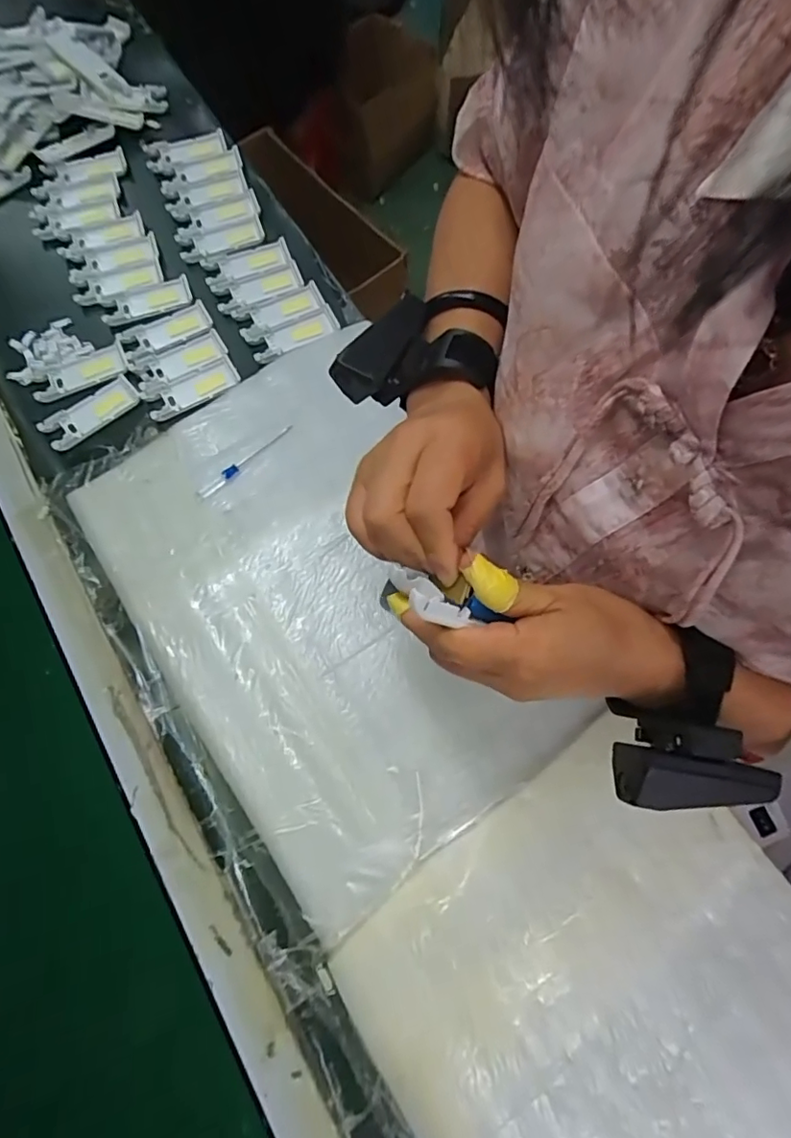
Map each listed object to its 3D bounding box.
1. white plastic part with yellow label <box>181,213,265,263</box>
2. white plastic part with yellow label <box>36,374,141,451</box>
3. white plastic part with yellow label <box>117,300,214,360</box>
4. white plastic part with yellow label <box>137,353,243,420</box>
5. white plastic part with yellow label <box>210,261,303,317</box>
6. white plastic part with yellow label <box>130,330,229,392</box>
[{"bbox_3d":[-0.215,-0.409,0.664,0.105,0.006,0.044,-23,74,-8],"label":"white plastic part with yellow label"},{"bbox_3d":[-0.335,-0.172,0.588,0.104,0.007,0.044,-40,76,-12],"label":"white plastic part with yellow label"},{"bbox_3d":[-0.267,-0.278,0.621,0.102,0.006,0.046,-29,74,-10],"label":"white plastic part with yellow label"},{"bbox_3d":[-0.229,-0.204,0.603,0.105,0.007,0.042,-27,74,-9],"label":"white plastic part with yellow label"},{"bbox_3d":[-0.165,-0.339,0.643,0.105,0.007,0.041,-26,74,-9],"label":"white plastic part with yellow label"},{"bbox_3d":[-0.247,-0.240,0.611,0.103,0.006,0.042,-29,74,-9],"label":"white plastic part with yellow label"}]

